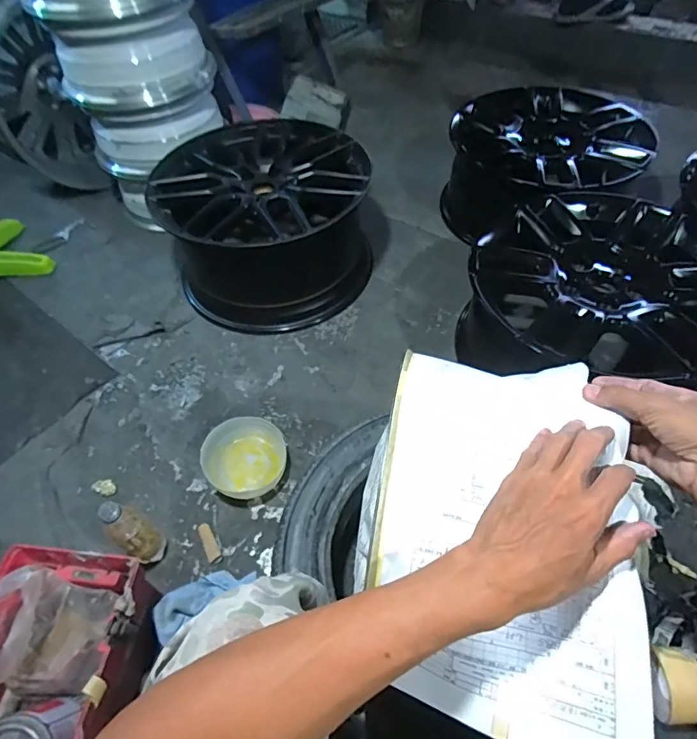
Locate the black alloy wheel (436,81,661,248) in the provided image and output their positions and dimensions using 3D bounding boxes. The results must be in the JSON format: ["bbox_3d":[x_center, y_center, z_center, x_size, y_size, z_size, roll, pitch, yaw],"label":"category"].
[{"bbox_3d":[0.530,-0.548,1.296,0.485,0.215,0.489,-2,52,2],"label":"black alloy wheel"}]

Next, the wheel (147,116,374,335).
[{"bbox_3d":[-0.206,-0.373,1.181,0.485,0.271,0.465,-2,52,2],"label":"wheel"}]

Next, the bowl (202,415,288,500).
[{"bbox_3d":[-0.196,0.168,0.903,0.146,0.070,0.140,-2,52,2],"label":"bowl"}]

